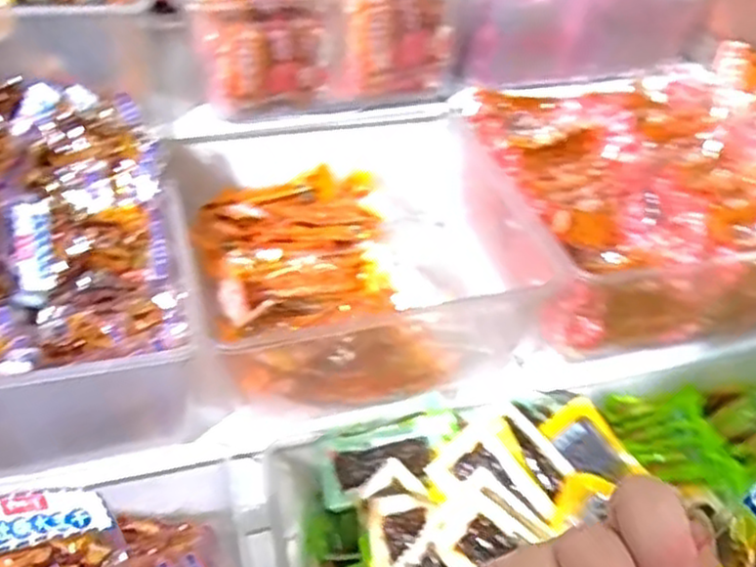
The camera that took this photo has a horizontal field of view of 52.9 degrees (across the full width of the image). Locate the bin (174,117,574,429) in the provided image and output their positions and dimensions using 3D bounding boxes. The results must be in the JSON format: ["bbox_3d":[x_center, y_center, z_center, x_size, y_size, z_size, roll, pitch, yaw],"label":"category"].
[{"bbox_3d":[-0.007,-0.024,0.754,0.325,0.138,0.289,-10,46,-15],"label":"bin"}]

